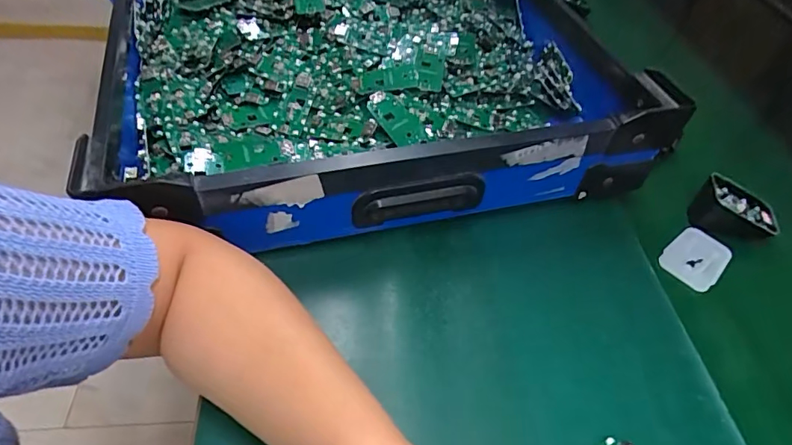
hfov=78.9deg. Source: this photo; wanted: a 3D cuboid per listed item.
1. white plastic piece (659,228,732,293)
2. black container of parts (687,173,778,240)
[{"bbox_3d":[0.268,0.031,0.430,0.067,0.006,0.045,-35,62,-30],"label":"white plastic piece"},{"bbox_3d":[0.314,-0.015,0.447,0.070,0.038,0.045,14,50,5],"label":"black container of parts"}]

